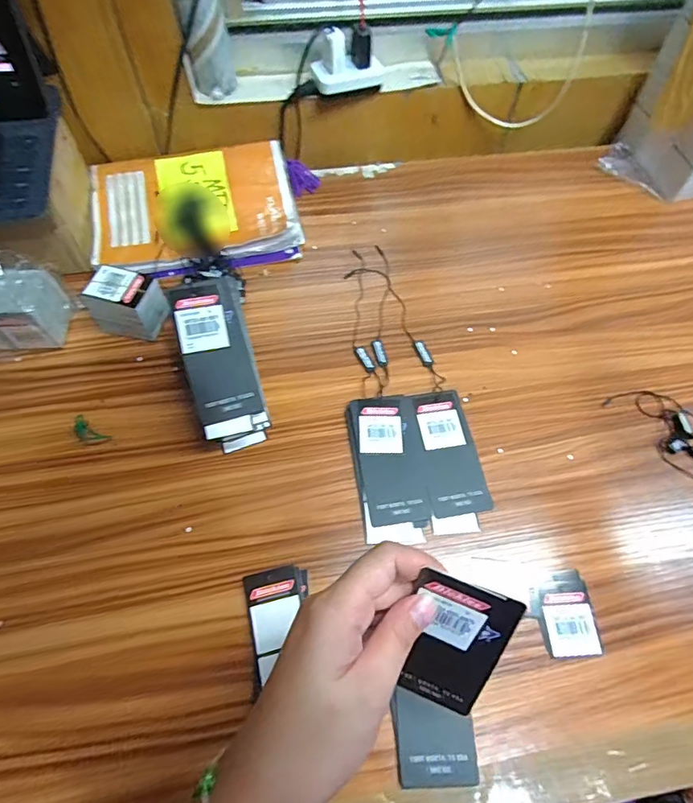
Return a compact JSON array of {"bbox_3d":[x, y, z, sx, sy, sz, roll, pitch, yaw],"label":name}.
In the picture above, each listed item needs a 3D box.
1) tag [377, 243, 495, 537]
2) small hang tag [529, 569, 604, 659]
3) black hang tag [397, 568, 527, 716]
[{"bbox_3d":[0.075,-0.023,0.434,0.050,0.006,0.277,-6,64,-6],"label":"tag"},{"bbox_3d":[0.158,0.154,0.349,0.044,0.004,0.056,-1,64,-3],"label":"small hang tag"},{"bbox_3d":[0.054,0.127,0.249,0.047,0.104,0.007,16,35,13],"label":"black hang tag"}]

